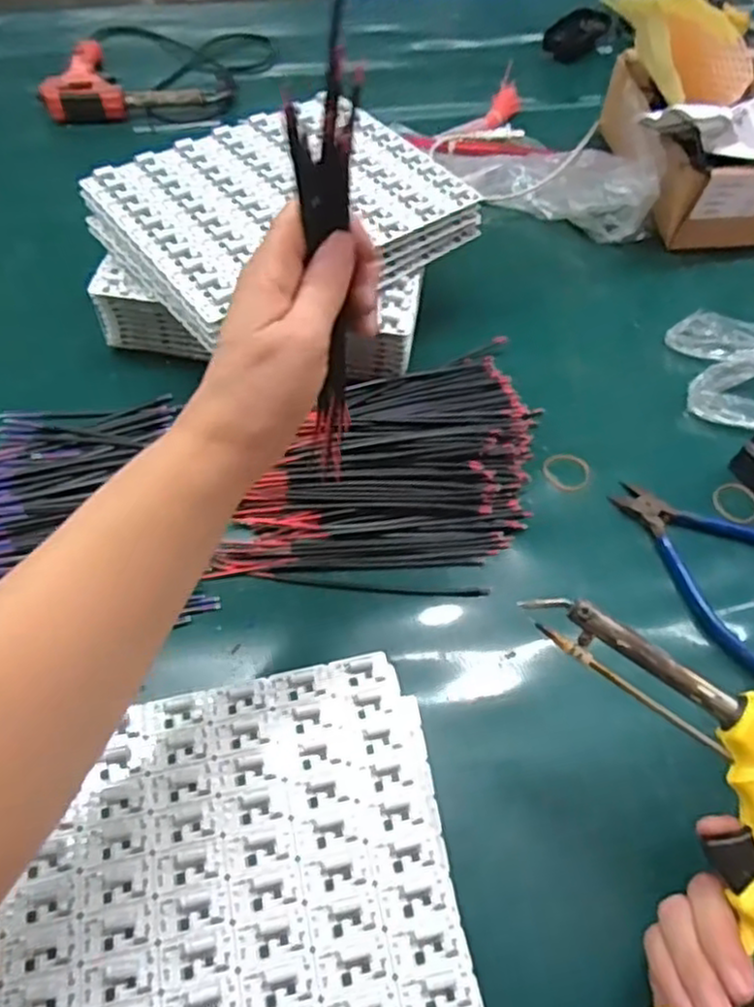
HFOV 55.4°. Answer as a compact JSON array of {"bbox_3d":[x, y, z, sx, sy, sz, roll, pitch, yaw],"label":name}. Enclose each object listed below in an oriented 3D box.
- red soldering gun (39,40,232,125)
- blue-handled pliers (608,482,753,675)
[{"bbox_3d":[-0.282,-0.493,0.838,0.194,0.037,0.144,-11,55,-10],"label":"red soldering gun"},{"bbox_3d":[0.229,0.032,0.490,0.104,0.010,0.144,-32,61,-23],"label":"blue-handled pliers"}]

